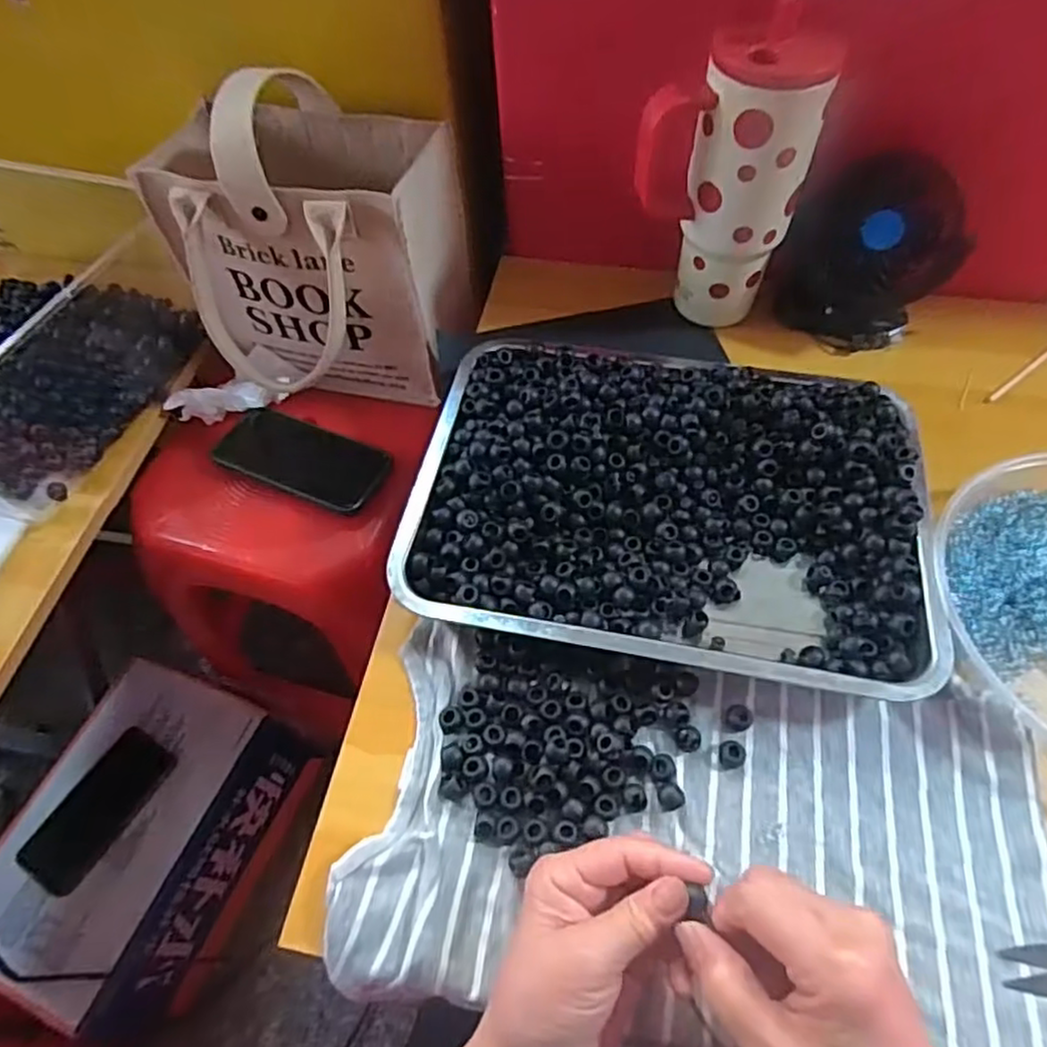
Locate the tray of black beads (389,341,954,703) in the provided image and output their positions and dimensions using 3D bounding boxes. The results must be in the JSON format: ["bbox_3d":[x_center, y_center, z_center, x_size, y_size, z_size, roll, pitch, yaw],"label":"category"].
[{"bbox_3d":[0.100,-0.018,0.481,0.340,0.054,0.241,9,59,8],"label":"tray of black beads"}]

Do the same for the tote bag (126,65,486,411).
[{"bbox_3d":[-0.182,-0.228,0.600,0.234,0.246,0.175,5,59,6],"label":"tote bag"}]

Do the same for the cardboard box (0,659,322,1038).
[{"bbox_3d":[-0.427,0.362,0.790,0.224,0.158,0.324,17,61,13],"label":"cardboard box"}]

